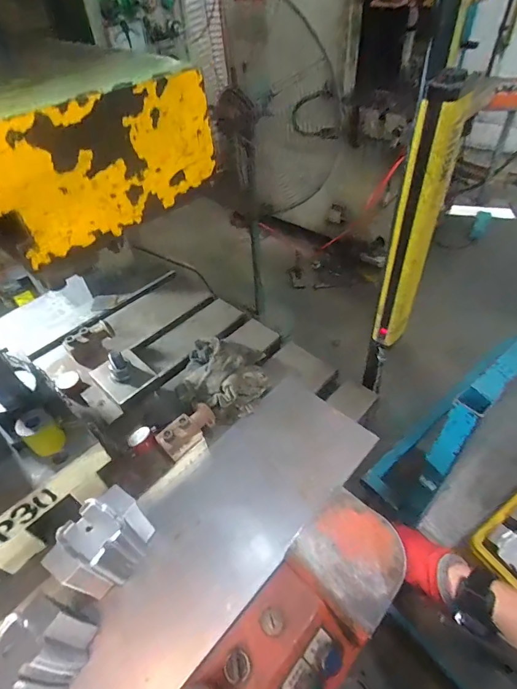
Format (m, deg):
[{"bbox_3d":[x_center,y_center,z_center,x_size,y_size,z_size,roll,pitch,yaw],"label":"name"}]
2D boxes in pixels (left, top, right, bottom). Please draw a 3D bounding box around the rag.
[{"bbox_3d":[-0.064,0.054,0.701,0.155,0.063,0.164,4,46,10],"label":"rag"}]

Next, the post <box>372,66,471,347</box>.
[{"bbox_3d":[0.201,-0.133,0.510,0.052,0.351,0.045,12,48,17],"label":"post"}]

